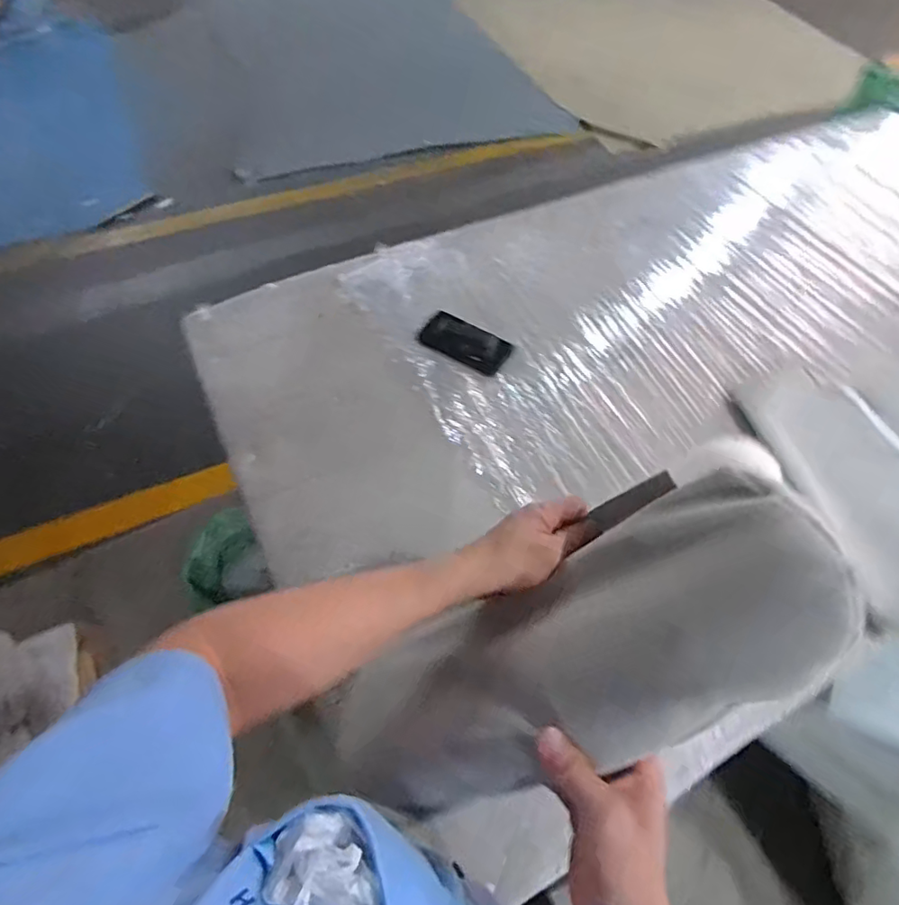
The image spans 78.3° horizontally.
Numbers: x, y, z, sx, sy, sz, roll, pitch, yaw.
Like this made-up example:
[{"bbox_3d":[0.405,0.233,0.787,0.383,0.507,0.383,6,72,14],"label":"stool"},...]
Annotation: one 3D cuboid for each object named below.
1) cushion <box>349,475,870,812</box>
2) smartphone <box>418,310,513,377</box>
[{"bbox_3d":[0.088,0.165,0.447,0.412,0.083,0.158,-31,62,17],"label":"cushion"},{"bbox_3d":[0.030,-0.200,1.004,0.162,0.010,0.090,29,61,16],"label":"smartphone"}]

